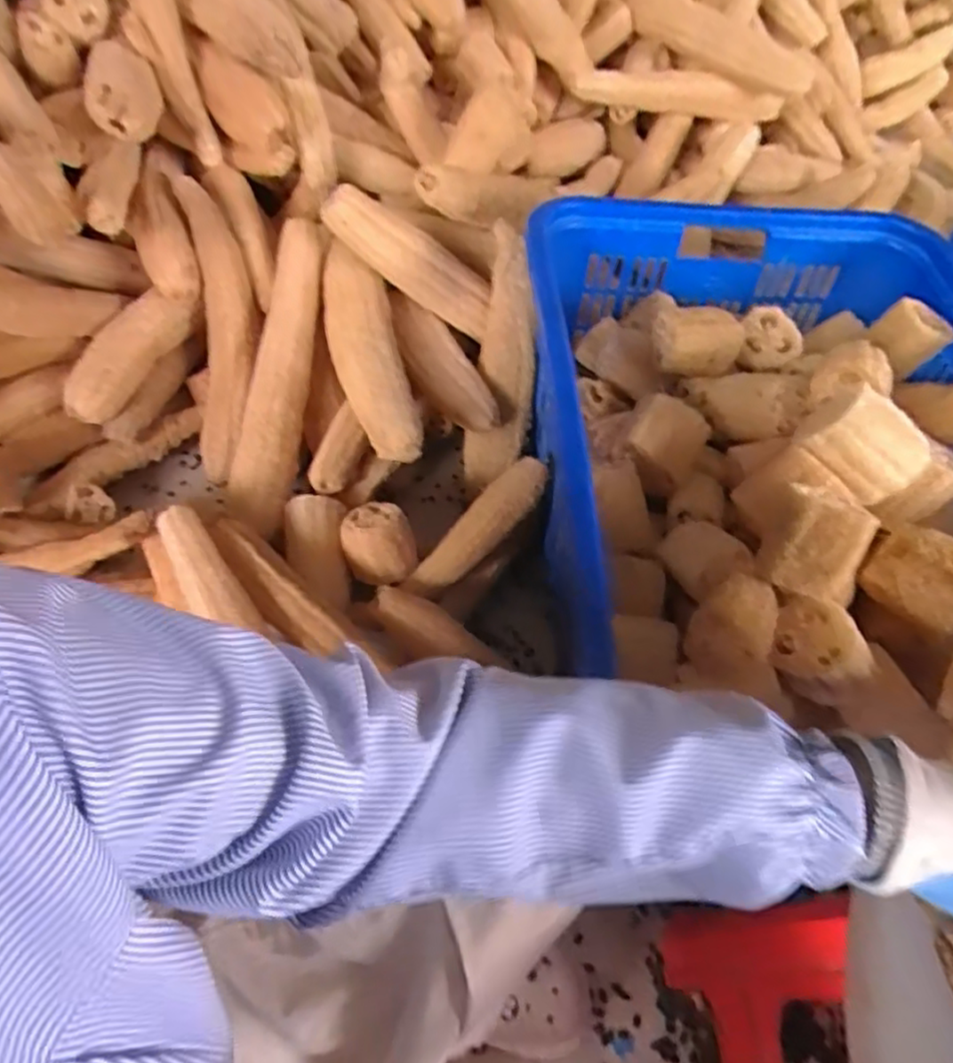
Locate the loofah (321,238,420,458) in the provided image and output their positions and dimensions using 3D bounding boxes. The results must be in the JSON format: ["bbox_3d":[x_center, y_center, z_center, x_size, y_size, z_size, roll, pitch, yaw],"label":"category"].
[{"bbox_3d":[-0.148,-0.251,0.955,0.090,0.075,0.352,-11,55,-13],"label":"loofah"}]

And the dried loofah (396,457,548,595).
[{"bbox_3d":[0.001,-0.003,0.918,0.236,0.045,0.058,-46,65,2],"label":"dried loofah"}]

